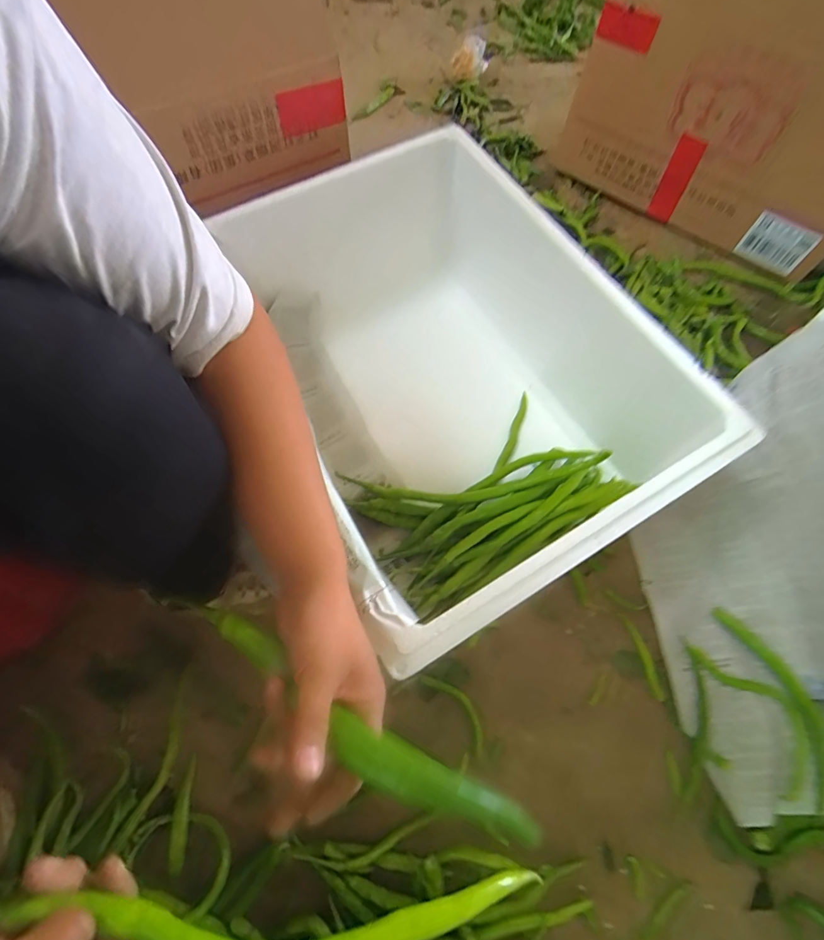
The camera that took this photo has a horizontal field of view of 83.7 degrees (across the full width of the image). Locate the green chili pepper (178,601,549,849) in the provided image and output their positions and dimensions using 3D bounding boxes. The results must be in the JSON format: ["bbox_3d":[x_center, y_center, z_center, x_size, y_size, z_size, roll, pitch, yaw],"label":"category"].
[{"bbox_3d":[-0.050,0.158,0.295,0.264,0.016,0.033,25,67,20],"label":"green chili pepper"}]

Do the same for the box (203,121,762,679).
[{"bbox_3d":[0.026,-0.102,0.606,0.410,0.274,0.549,-28,69,-14],"label":"box"}]

